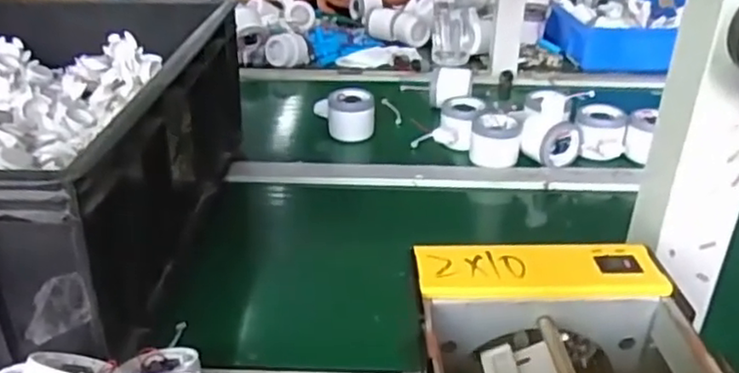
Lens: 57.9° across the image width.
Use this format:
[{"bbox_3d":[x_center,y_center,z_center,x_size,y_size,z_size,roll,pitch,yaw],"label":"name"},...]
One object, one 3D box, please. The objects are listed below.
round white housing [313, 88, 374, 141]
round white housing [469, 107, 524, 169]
[{"bbox_3d":[-0.030,-0.093,0.865,0.069,0.052,0.053,-10,30,-20],"label":"round white housing"},{"bbox_3d":[0.153,-0.057,0.806,0.058,0.056,0.048,10,29,16],"label":"round white housing"}]

